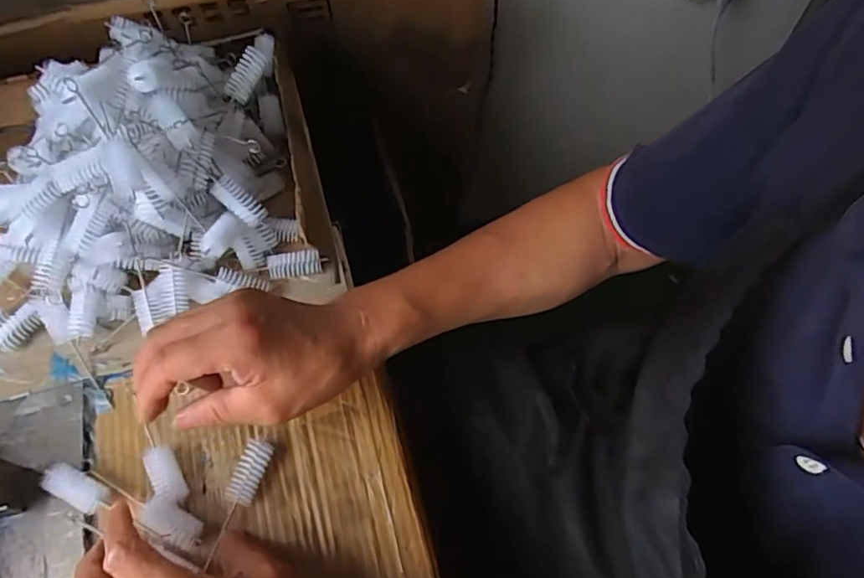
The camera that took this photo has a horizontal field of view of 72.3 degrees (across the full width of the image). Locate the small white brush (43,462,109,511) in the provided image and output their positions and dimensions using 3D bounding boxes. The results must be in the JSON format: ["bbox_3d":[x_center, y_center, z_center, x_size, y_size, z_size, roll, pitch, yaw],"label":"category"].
[{"bbox_3d":[-0.235,0.133,0.393,0.044,0.017,0.018,24,64,13],"label":"small white brush"}]

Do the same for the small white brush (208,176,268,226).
[{"bbox_3d":[-0.147,-0.066,0.448,0.043,0.013,0.017,41,61,-27],"label":"small white brush"}]

